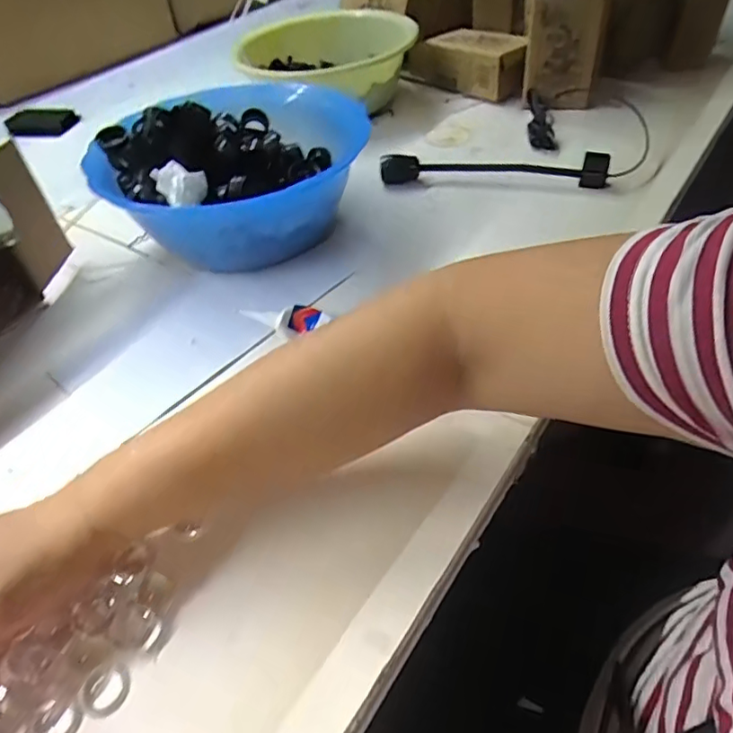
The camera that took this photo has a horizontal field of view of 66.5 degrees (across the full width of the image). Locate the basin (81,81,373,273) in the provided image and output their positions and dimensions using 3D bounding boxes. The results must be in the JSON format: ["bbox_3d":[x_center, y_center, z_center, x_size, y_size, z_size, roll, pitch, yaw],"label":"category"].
[{"bbox_3d":[-0.127,-0.180,0.529,0.224,0.099,0.220,-3,45,3],"label":"basin"}]

